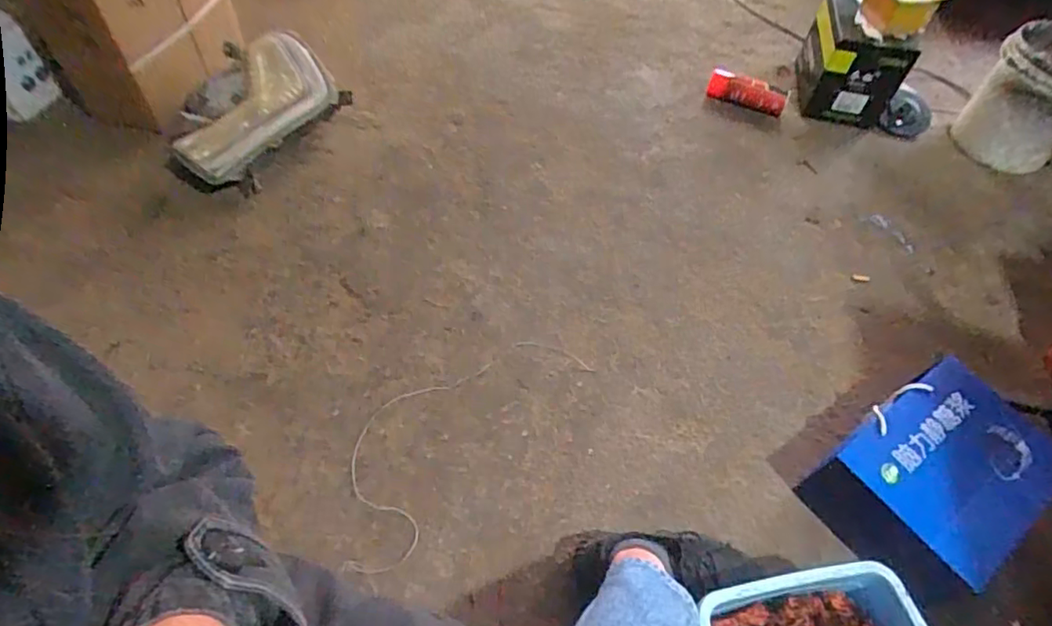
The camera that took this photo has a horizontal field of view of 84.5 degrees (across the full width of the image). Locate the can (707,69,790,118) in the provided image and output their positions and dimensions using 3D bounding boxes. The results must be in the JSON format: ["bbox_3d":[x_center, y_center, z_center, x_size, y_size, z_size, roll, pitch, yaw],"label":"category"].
[{"bbox_3d":[0.615,-0.612,1.604,0.216,0.076,0.077,14,53,10],"label":"can"}]

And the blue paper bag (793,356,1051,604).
[{"bbox_3d":[0.630,0.249,0.897,0.314,0.145,0.230,-31,61,-23],"label":"blue paper bag"}]

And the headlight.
[{"bbox_3d":[-0.550,-0.403,1.148,0.256,0.154,0.322,34,60,17],"label":"headlight"}]

